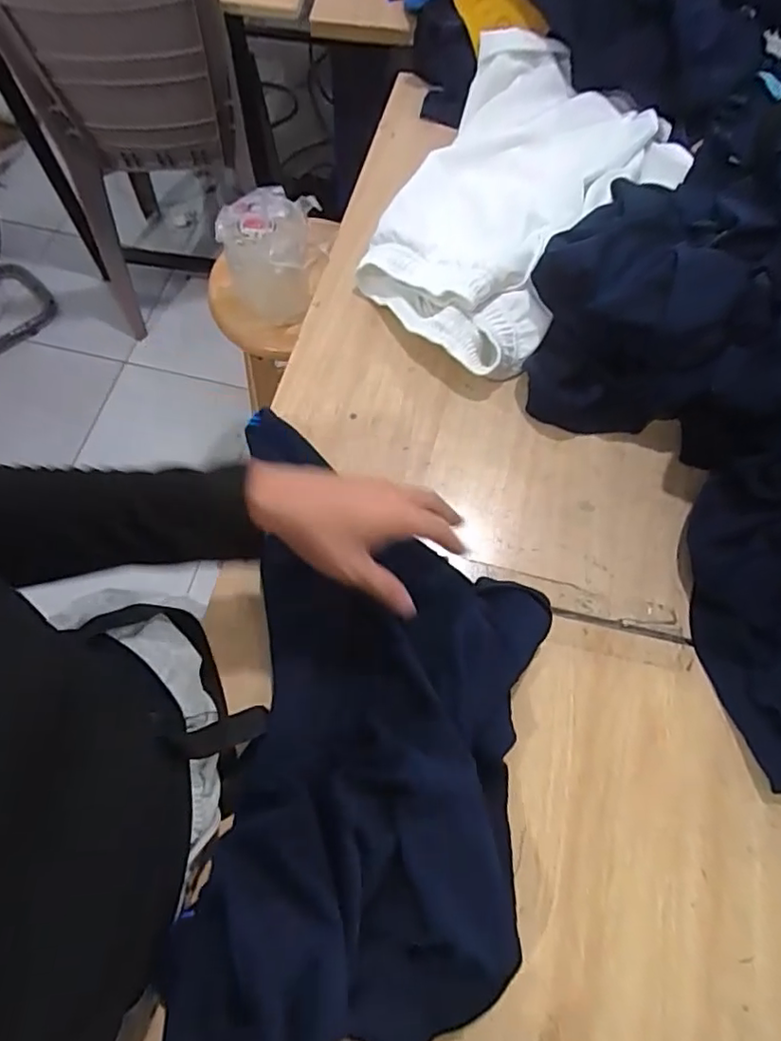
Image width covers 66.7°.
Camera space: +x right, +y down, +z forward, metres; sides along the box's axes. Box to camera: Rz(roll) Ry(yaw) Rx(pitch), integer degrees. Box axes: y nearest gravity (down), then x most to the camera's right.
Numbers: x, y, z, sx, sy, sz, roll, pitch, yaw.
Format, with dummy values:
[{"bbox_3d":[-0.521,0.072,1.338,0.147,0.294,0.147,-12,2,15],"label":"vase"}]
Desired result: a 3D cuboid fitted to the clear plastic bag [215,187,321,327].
[{"bbox_3d":[-0.182,-0.399,0.897,0.128,0.147,0.147,-1,67,-2],"label":"clear plastic bag"}]

